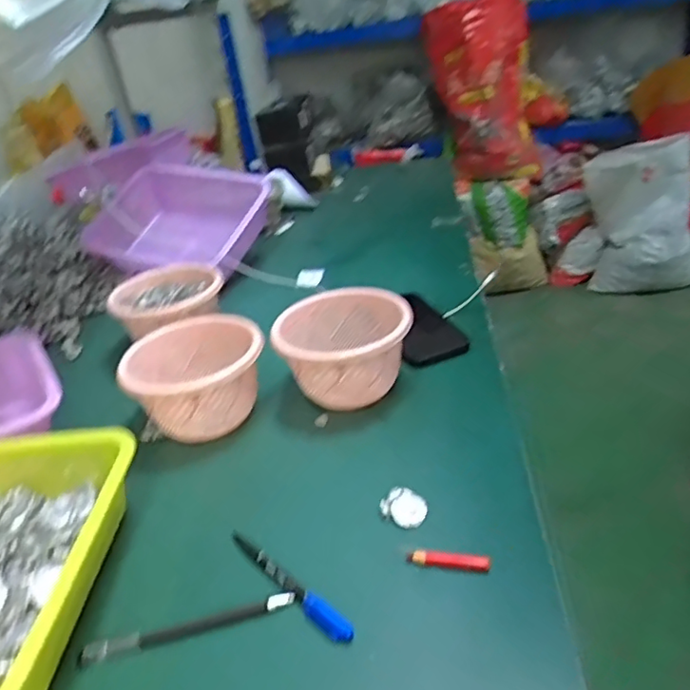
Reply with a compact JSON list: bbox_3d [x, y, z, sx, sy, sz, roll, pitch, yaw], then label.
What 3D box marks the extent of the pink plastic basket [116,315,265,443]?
[{"bbox_3d":[-0.159,0.043,0.644,0.144,0.091,0.132,-17,31,-15],"label":"pink plastic basket"}]

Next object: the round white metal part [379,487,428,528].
[{"bbox_3d":[0.051,0.136,0.499,0.034,0.011,0.039,-26,34,-29],"label":"round white metal part"}]

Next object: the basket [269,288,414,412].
[{"bbox_3d":[0.004,0.012,0.651,0.143,0.095,0.130,-3,30,9],"label":"basket"}]

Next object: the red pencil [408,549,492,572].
[{"bbox_3d":[0.079,0.165,0.450,0.061,0.008,0.011,0,31,13],"label":"red pencil"}]

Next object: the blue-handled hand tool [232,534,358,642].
[{"bbox_3d":[-0.046,0.179,0.450,0.015,0.010,0.140,-31,37,-34],"label":"blue-handled hand tool"}]

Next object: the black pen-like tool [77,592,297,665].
[{"bbox_3d":[-0.115,0.207,0.433,0.156,0.009,0.015,-13,30,-9],"label":"black pen-like tool"}]

